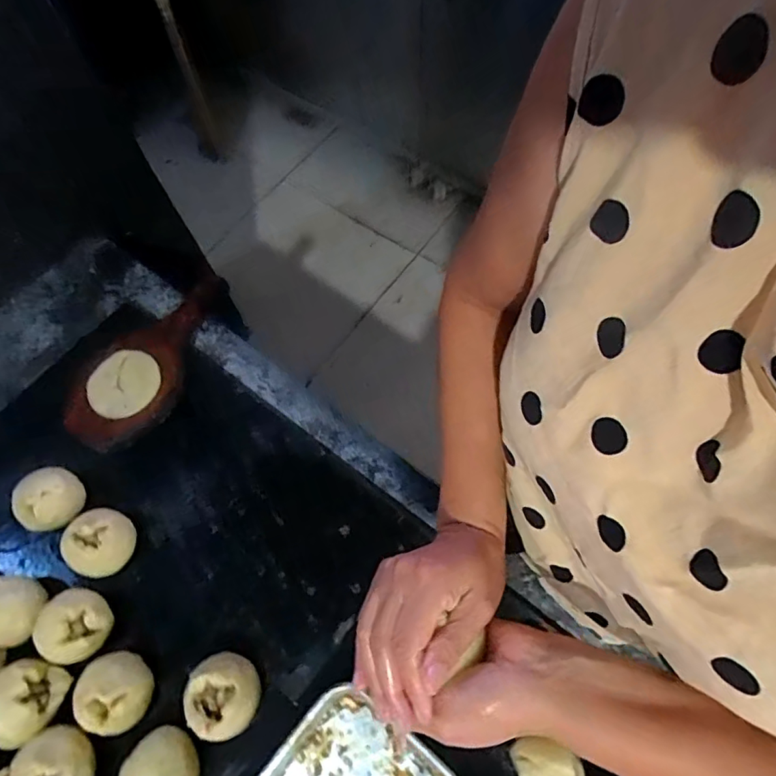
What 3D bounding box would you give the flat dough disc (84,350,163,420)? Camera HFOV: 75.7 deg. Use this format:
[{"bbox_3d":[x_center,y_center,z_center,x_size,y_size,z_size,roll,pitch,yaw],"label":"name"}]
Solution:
[{"bbox_3d":[-0.364,-0.007,0.686,0.095,0.009,0.095,-1,66,2],"label":"flat dough disc"}]

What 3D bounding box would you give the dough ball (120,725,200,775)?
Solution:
[{"bbox_3d":[-0.230,0.394,0.513,0.068,0.059,0.075,-24,68,-8],"label":"dough ball"}]

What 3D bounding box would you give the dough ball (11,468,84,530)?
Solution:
[{"bbox_3d":[-0.425,0.142,0.634,0.068,0.066,0.075,12,67,8],"label":"dough ball"}]

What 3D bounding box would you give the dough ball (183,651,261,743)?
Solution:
[{"bbox_3d":[-0.173,0.331,0.540,0.072,0.053,0.076,-1,66,2],"label":"dough ball"}]

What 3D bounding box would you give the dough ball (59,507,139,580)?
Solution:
[{"bbox_3d":[-0.346,0.189,0.607,0.075,0.062,0.076,-1,66,2],"label":"dough ball"}]

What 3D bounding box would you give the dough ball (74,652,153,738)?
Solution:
[{"bbox_3d":[-0.291,0.331,0.546,0.072,0.059,0.075,-1,66,2],"label":"dough ball"}]

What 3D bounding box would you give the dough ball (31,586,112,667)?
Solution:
[{"bbox_3d":[-0.350,0.269,0.569,0.066,0.059,0.073,-15,67,-4],"label":"dough ball"}]

